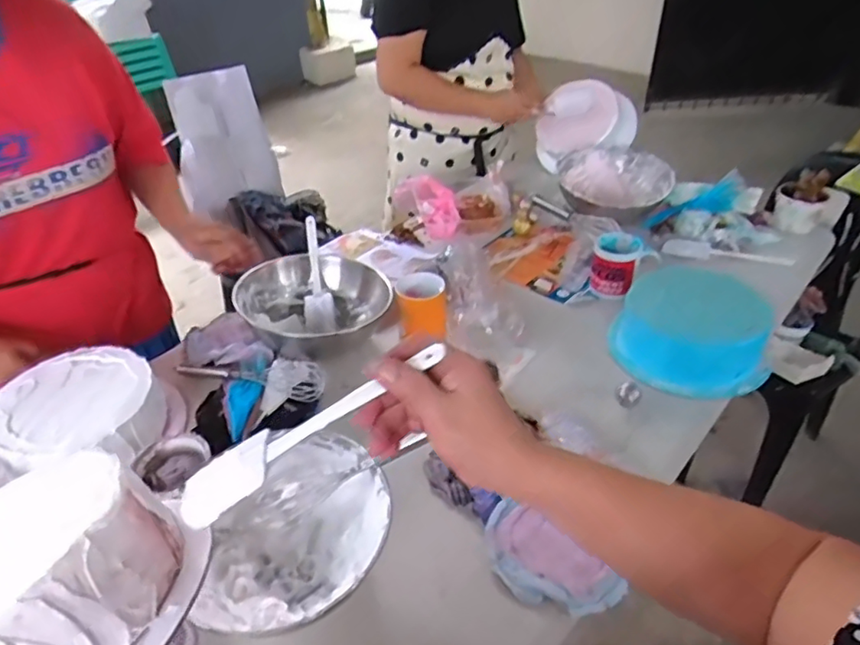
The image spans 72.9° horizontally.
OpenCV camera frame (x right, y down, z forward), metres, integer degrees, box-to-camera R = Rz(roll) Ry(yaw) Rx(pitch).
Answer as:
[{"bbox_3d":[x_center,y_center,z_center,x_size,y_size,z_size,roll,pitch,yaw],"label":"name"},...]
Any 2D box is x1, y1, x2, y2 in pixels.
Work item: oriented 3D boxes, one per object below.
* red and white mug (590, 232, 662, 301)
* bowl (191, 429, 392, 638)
[{"bbox_3d":[0.344,-0.102,1.054,0.093,0.093,0.085,-3,38,2],"label":"red and white mug"},{"bbox_3d":[-0.144,0.238,0.656,0.207,0.077,0.210,-6,38,-3],"label":"bowl"}]

